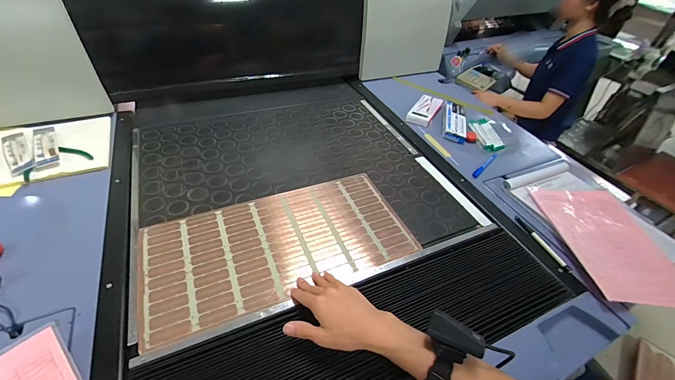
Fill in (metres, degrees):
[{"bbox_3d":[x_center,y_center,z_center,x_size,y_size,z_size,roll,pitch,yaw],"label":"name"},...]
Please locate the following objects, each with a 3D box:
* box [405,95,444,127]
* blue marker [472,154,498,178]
[{"bbox_3d":[0.285,-0.260,1.007,0.076,0.026,0.183,24,45,18],"label":"box"},{"bbox_3d":[0.397,-0.069,0.819,0.016,0.018,0.139,36,50,29],"label":"blue marker"}]

